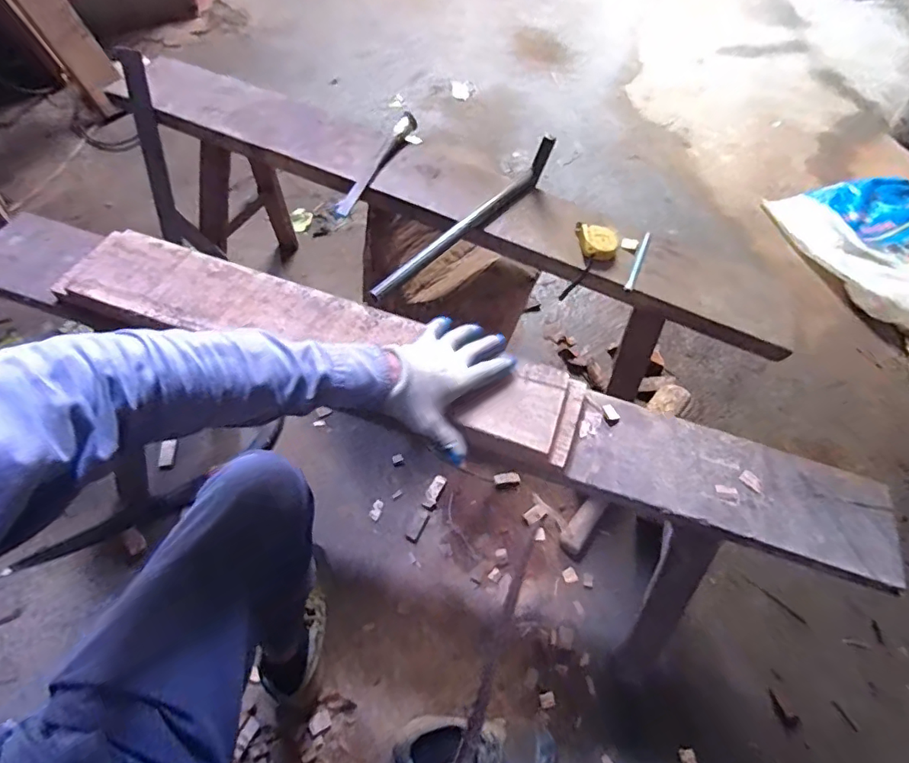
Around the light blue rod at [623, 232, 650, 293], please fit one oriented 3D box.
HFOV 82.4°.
[{"bbox_3d":[0.288,-0.188,0.812,0.013,0.015,0.132,23,59,10],"label":"light blue rod"}]

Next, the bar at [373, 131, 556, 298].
[{"bbox_3d":[0.022,-0.250,0.785,0.026,0.062,0.406,37,63,17],"label":"bar"}]

